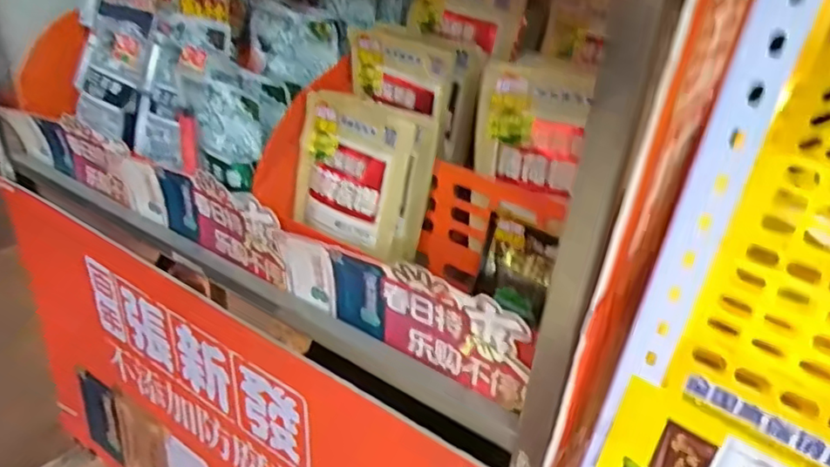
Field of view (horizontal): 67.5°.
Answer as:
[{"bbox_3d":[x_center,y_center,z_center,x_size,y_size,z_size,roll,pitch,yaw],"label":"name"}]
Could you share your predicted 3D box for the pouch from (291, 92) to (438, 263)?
[{"bbox_3d":[-0.061,-0.056,0.645,0.149,0.158,0.062,19,8,29],"label":"pouch"}]

